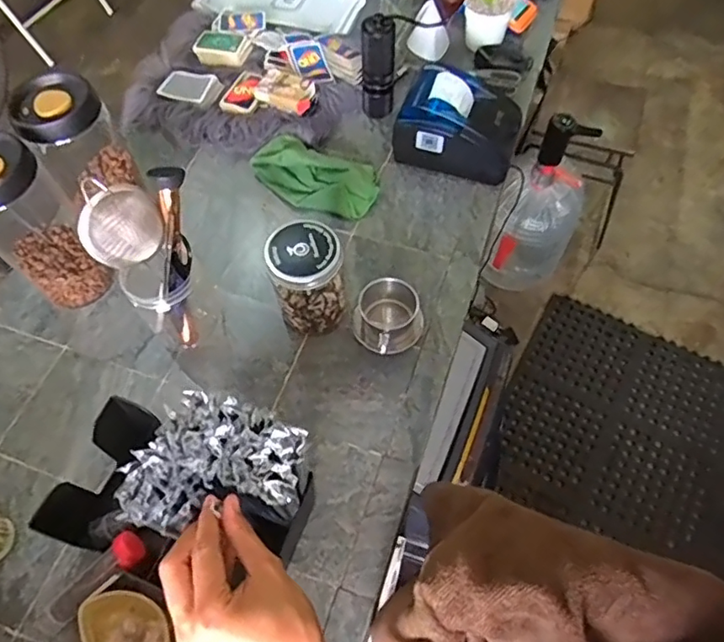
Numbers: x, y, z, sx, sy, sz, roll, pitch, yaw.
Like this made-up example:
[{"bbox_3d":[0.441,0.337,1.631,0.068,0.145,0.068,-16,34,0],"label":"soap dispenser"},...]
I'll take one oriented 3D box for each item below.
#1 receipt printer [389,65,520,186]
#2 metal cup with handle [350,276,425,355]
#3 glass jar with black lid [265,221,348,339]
[{"bbox_3d":[0.149,-0.303,0.832,0.173,0.106,0.125,18,64,12],"label":"receipt printer"},{"bbox_3d":[0.031,-0.008,0.703,0.086,0.058,0.085,37,69,20],"label":"metal cup with handle"},{"bbox_3d":[-0.067,-0.049,0.687,0.088,0.131,0.082,-21,63,-8],"label":"glass jar with black lid"}]

